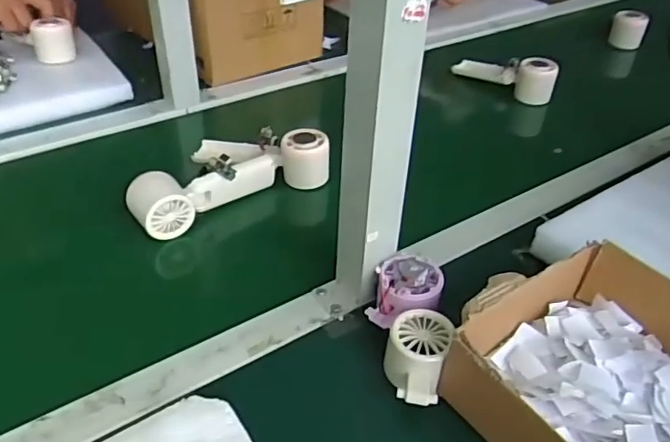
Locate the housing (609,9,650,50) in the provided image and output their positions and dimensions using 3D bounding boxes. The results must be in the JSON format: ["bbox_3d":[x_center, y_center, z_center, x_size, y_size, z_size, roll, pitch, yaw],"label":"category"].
[{"bbox_3d":[0.526,-0.344,1.042,0.054,0.058,0.062,17,42,18],"label":"housing"}]

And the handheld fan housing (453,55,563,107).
[{"bbox_3d":[0.267,-0.233,0.900,0.158,0.048,0.062,32,47,30],"label":"handheld fan housing"}]

